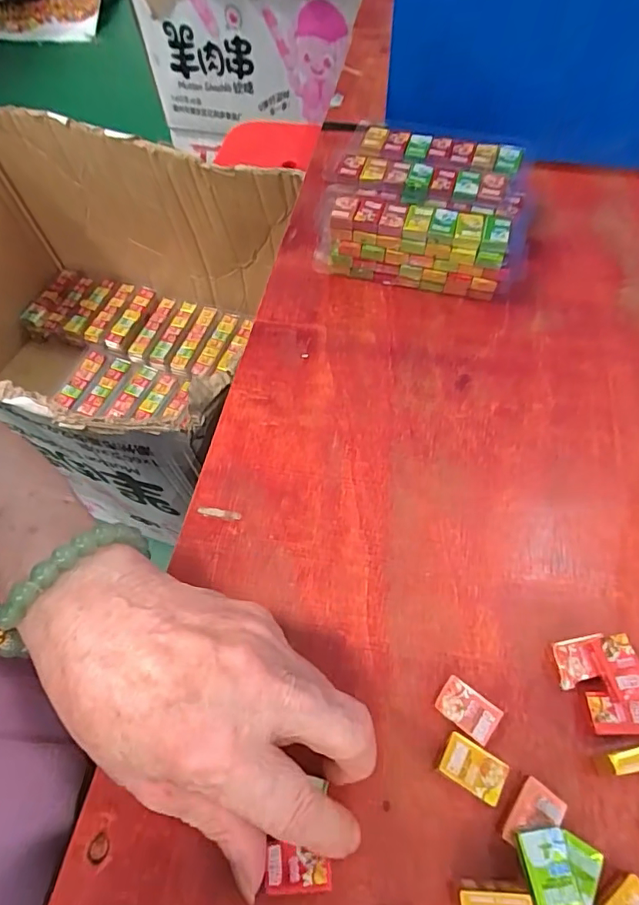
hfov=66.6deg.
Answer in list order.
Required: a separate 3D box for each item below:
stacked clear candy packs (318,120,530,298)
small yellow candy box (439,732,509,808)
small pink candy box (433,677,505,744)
[{"bbox_3d":[0.078,-0.182,0.365,0.143,0.050,0.123,11,60,9],"label":"stacked clear candy packs"},{"bbox_3d":[0.063,0.131,0.202,0.025,0.008,0.017,27,64,17],"label":"small yellow candy box"},{"bbox_3d":[0.065,0.113,0.213,0.025,0.009,0.017,33,66,20],"label":"small pink candy box"}]

